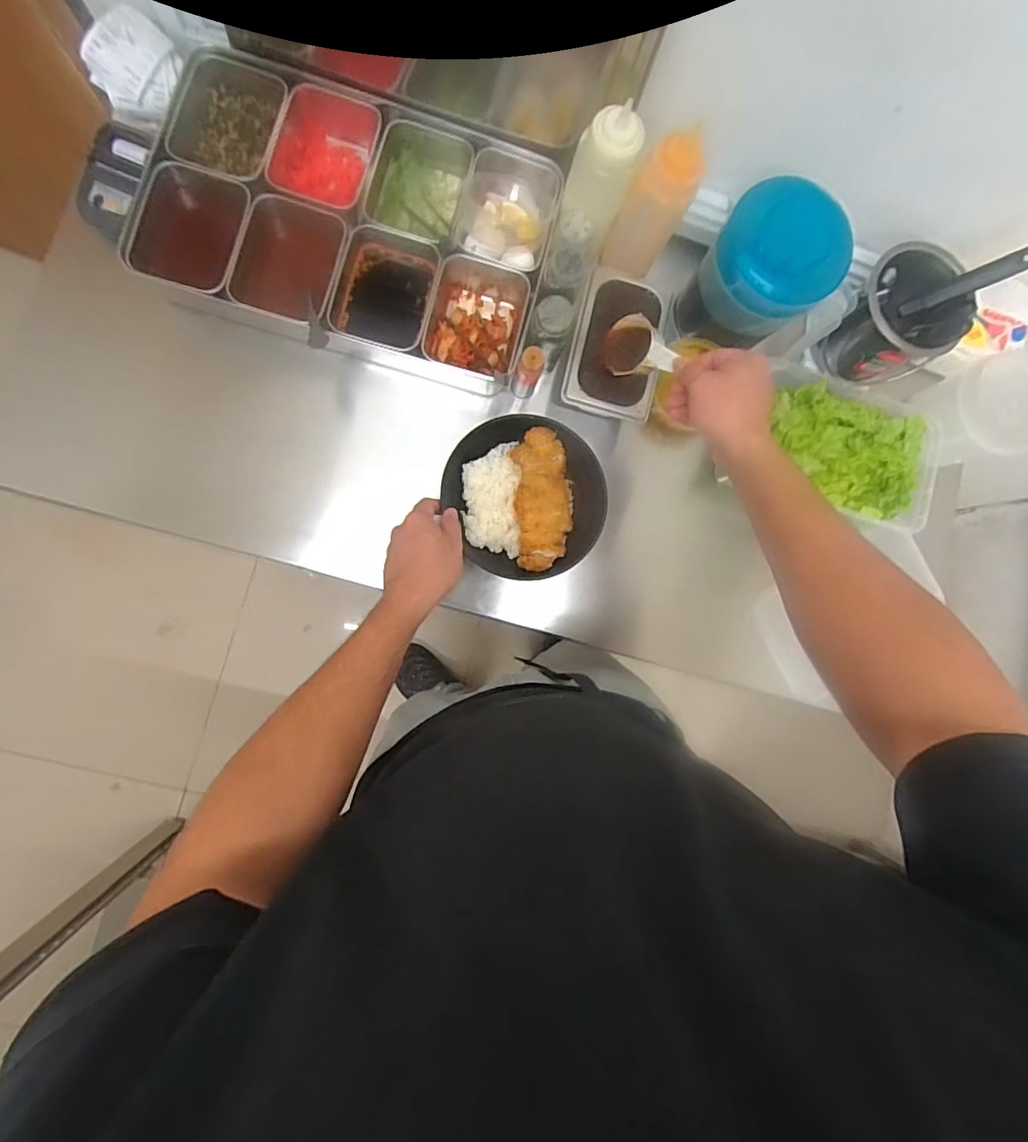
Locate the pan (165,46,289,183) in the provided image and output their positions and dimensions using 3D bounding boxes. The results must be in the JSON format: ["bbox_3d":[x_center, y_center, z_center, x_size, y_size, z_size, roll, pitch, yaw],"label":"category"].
[{"bbox_3d":[-0.322,-0.510,0.612,0.105,0.076,0.139,16,85,-7],"label":"pan"}]

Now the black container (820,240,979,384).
[{"bbox_3d":[0.461,-0.307,0.653,0.125,0.106,0.125,0,87,-8],"label":"black container"}]

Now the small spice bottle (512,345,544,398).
[{"bbox_3d":[0.016,-0.230,0.619,0.028,0.077,0.027,0,87,-8],"label":"small spice bottle"}]

